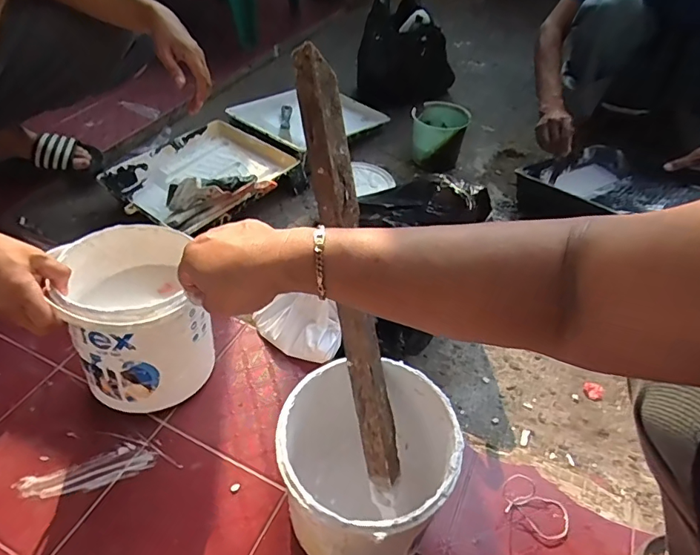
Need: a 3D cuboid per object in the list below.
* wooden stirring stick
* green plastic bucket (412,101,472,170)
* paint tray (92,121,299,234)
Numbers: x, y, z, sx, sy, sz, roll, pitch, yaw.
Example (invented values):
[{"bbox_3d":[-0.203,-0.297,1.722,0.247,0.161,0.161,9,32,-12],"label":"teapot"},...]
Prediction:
[{"bbox_3d":[0.002,0.001,0.499,0.036,0.460,0.024,-12,9,-15],"label":"wooden stirring stick"},{"bbox_3d":[0.217,-0.354,1.176,0.127,0.114,0.139,2,45,-2],"label":"green plastic bucket"},{"bbox_3d":[-0.327,-0.218,1.065,0.317,0.078,0.338,30,51,24],"label":"paint tray"}]

